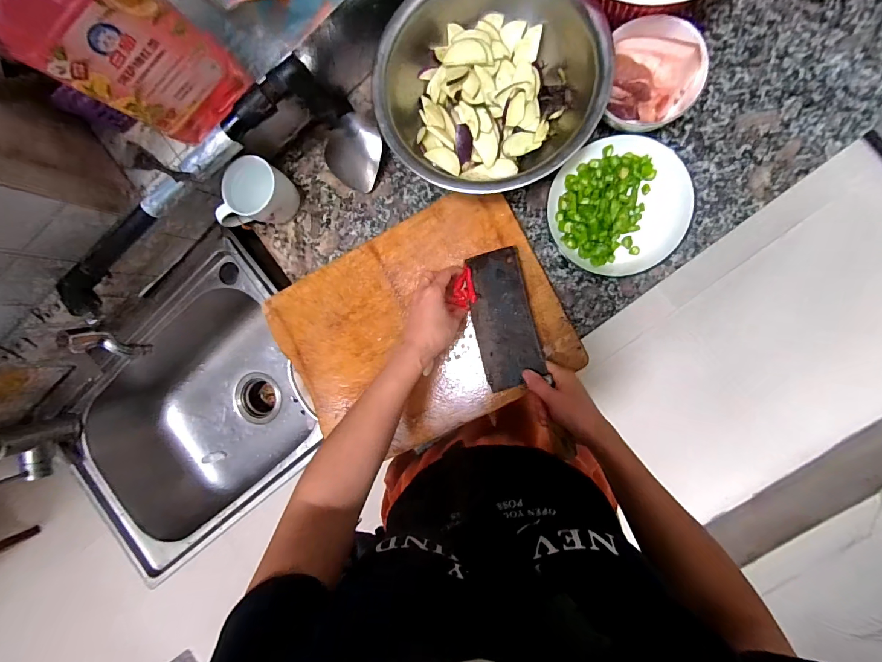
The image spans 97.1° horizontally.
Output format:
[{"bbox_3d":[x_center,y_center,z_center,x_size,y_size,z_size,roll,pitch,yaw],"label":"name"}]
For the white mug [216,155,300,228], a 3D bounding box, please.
[{"bbox_3d":[-0.264,-0.190,0.568,0.083,0.083,0.102,23,95,8],"label":"white mug"}]

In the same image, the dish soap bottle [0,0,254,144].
[{"bbox_3d":[-0.300,-0.268,0.345,0.117,0.271,0.060,-42,85,8],"label":"dish soap bottle"}]

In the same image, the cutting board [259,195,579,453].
[{"bbox_3d":[-0.037,0.002,0.554,0.387,0.027,0.298,-29,87,9],"label":"cutting board"}]

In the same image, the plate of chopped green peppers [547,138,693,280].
[{"bbox_3d":[0.228,-0.164,0.504,0.164,0.032,0.169,0,92,9],"label":"plate of chopped green peppers"}]

